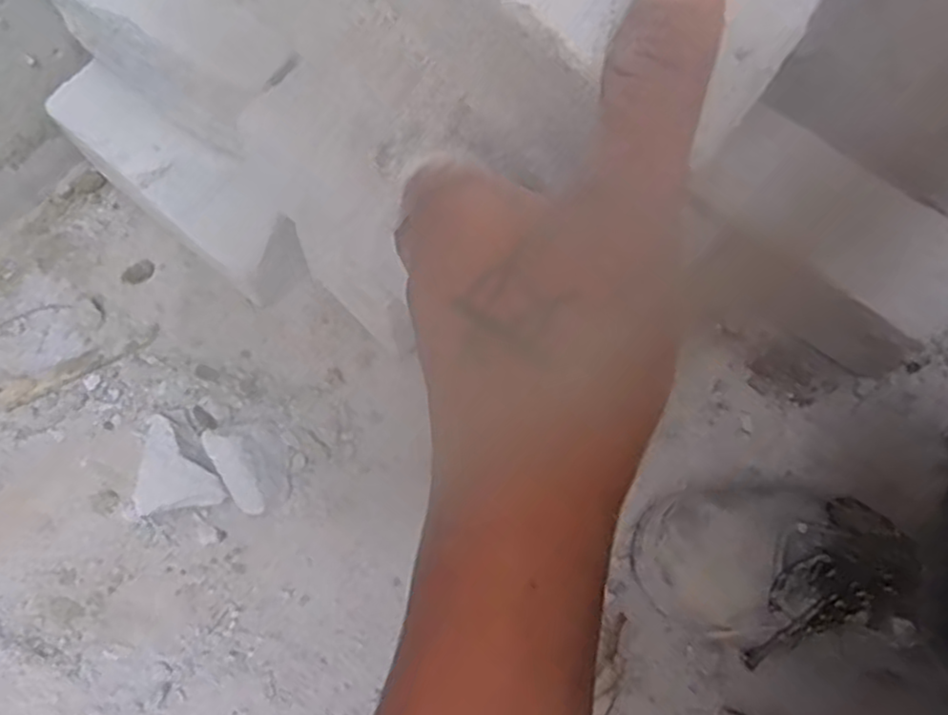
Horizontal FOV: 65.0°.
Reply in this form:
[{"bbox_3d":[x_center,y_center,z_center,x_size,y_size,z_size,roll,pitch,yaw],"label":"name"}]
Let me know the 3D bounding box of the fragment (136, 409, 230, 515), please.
[{"bbox_3d":[-0.213,0.072,0.536,0.061,0.027,0.071,-10,71,-6],"label":"fragment"}]

